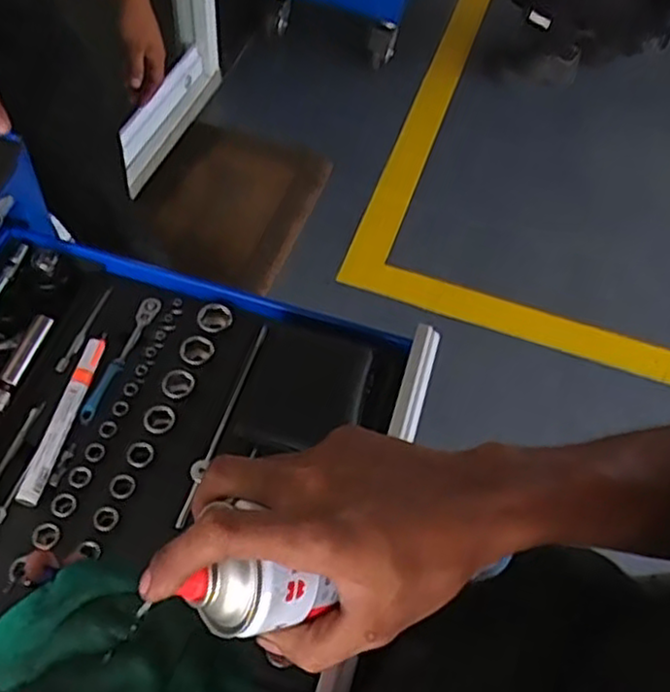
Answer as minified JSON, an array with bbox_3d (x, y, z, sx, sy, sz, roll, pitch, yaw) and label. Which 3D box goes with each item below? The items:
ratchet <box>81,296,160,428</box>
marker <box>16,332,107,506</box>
[{"bbox_3d":[-0.182,0.011,0.594,0.016,0.016,0.130,18,55,5],"label":"ratchet"},{"bbox_3d":[-0.211,0.051,0.548,0.017,0.010,0.149,11,55,0],"label":"marker"}]

